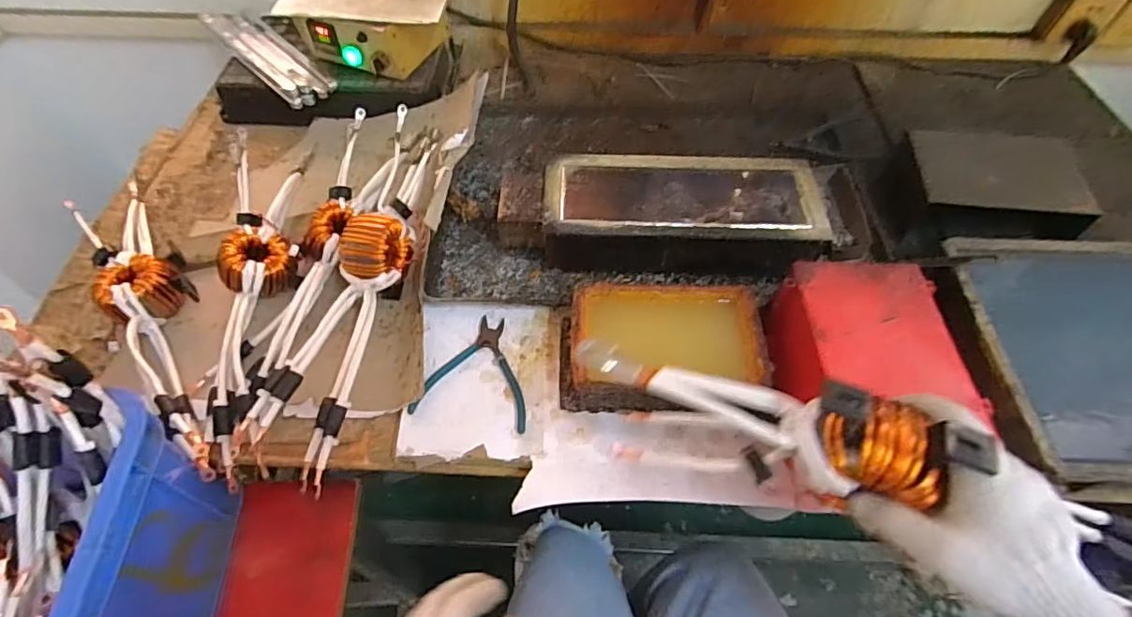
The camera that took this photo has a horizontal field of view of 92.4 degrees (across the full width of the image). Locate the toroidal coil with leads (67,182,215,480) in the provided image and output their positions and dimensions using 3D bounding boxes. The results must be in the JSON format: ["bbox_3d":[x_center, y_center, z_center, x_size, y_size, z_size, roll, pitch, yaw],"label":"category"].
[{"bbox_3d":[-0.483,0.003,0.644,0.086,0.063,0.468,-35,63,-22],"label":"toroidal coil with leads"}]

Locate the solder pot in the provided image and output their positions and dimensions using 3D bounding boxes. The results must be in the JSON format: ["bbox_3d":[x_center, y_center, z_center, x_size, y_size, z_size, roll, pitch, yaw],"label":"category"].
[{"bbox_3d":[0.148,-0.117,0.700,0.347,0.090,0.154,0,56,0],"label":"solder pot"}]

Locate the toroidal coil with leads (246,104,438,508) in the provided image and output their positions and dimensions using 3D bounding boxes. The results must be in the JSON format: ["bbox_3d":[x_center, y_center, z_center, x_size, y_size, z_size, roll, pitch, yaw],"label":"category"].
[{"bbox_3d":[-0.252,-0.031,0.637,0.104,0.083,0.447,8,56,5],"label":"toroidal coil with leads"}]

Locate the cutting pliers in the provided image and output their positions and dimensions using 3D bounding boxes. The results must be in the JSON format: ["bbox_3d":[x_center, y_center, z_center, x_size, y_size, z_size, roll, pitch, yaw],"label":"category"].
[{"bbox_3d":[-0.096,0.066,0.618,0.124,0.010,0.132,8,56,5],"label":"cutting pliers"}]

